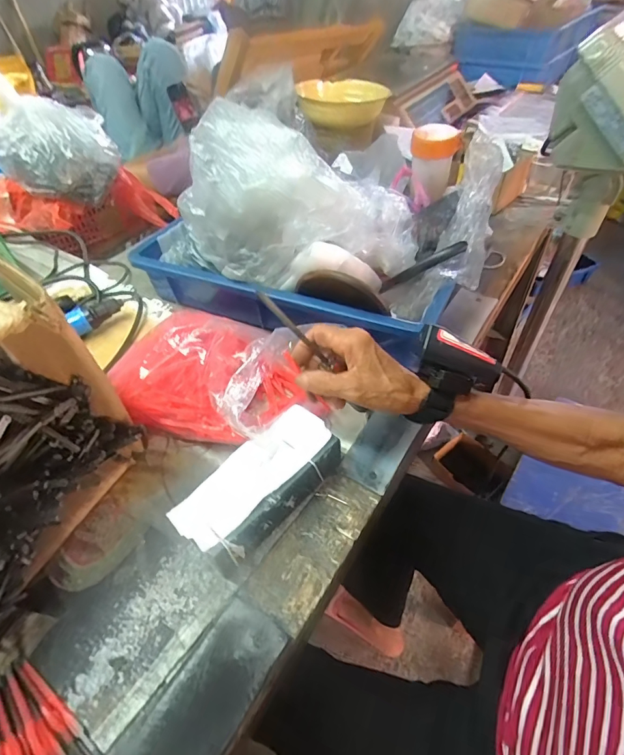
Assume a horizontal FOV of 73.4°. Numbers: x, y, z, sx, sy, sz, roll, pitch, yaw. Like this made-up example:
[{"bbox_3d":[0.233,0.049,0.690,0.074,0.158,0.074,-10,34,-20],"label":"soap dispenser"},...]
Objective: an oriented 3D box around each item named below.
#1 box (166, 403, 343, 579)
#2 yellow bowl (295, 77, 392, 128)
[{"bbox_3d":[-0.044,0.102,0.391,0.066,0.053,0.153,33,58,29],"label":"box"},{"bbox_3d":[0.067,-0.594,0.899,0.179,0.062,0.182,-3,48,3],"label":"yellow bowl"}]

